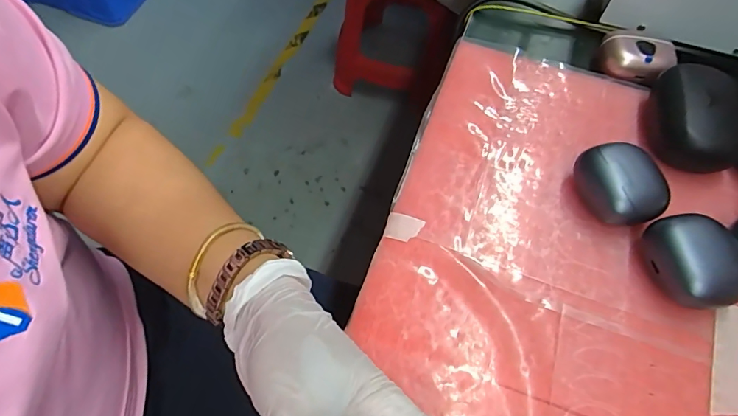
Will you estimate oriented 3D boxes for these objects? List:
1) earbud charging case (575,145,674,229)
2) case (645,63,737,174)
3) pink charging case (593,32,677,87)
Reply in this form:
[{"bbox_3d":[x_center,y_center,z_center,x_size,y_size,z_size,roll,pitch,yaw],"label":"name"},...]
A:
[{"bbox_3d":[0.165,-0.017,0.294,0.039,0.030,0.055,-20,64,-14],"label":"earbud charging case"},{"bbox_3d":[0.237,-0.068,0.325,0.052,0.034,0.077,19,61,7],"label":"case"},{"bbox_3d":[0.224,-0.127,0.378,0.056,0.022,0.039,33,64,15],"label":"pink charging case"}]

